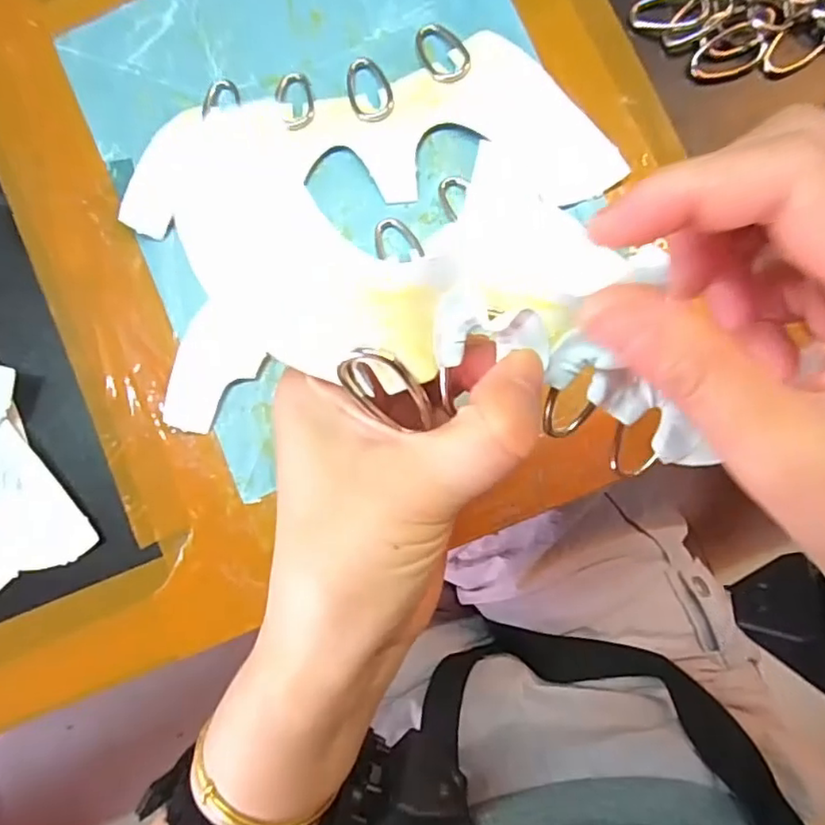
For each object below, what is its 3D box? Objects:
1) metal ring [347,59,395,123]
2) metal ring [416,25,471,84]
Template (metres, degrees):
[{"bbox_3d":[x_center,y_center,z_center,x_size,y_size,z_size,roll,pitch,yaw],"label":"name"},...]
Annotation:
[{"bbox_3d":[-0.021,-0.152,0.284,0.020,0.004,0.034,-15,83,3],"label":"metal ring"},{"bbox_3d":[0.014,-0.167,0.283,0.019,0.004,0.032,-29,83,1],"label":"metal ring"}]

